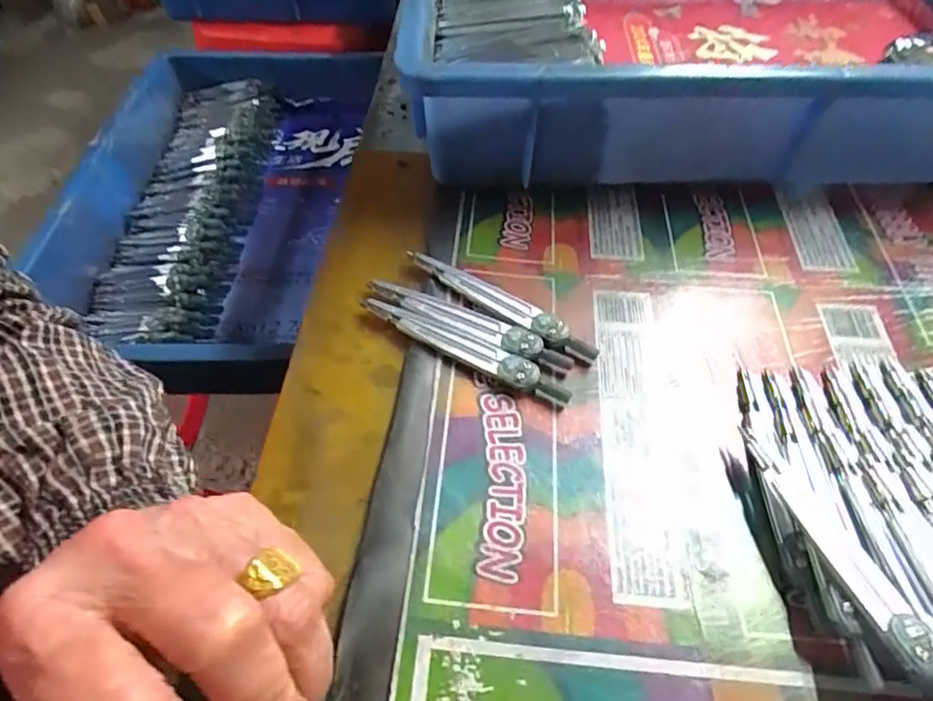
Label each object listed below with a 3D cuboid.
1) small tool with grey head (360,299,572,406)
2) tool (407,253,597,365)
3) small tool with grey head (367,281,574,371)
[{"bbox_3d":[-0.003,-0.002,0.269,0.109,0.008,0.012,25,57,18],"label":"small tool with grey head"},{"bbox_3d":[0.016,-0.024,0.285,0.109,0.009,0.015,30,58,21],"label":"tool"},{"bbox_3d":[0.000,-0.013,0.277,0.107,0.006,0.015,21,56,16],"label":"small tool with grey head"}]

